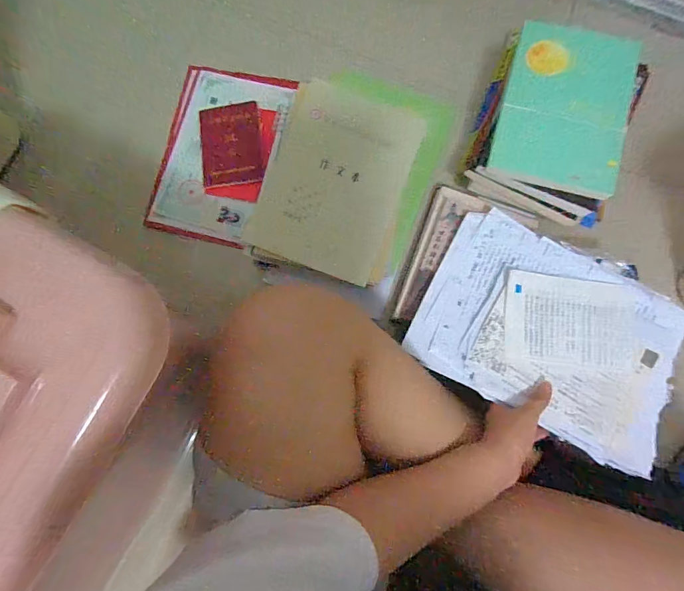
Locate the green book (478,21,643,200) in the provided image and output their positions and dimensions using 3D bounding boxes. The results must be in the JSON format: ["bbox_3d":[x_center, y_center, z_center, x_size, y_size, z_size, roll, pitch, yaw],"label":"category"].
[{"bbox_3d":[0.273,-0.226,0.457,0.148,0.010,0.184,13,95,8],"label":"green book"}]

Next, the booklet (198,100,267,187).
[{"bbox_3d":[-0.171,-0.235,0.594,0.094,0.010,0.122,-7,91,-7],"label":"booklet"}]

